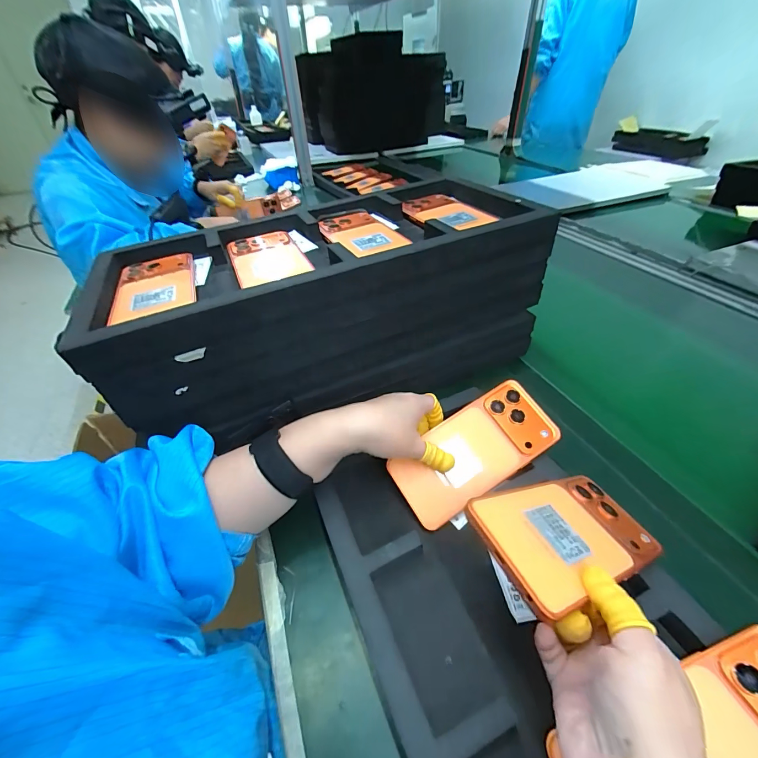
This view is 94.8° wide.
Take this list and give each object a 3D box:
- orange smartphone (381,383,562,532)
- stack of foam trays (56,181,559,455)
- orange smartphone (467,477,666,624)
[{"bbox_3d":[0.094,0.069,0.339,0.163,0.005,0.074,-32,71,-10],"label":"orange smartphone"},{"bbox_3d":[-0.049,-0.097,0.427,0.481,0.166,0.242,-19,49,-18],"label":"stack of foam trays"},{"bbox_3d":[0.134,0.108,0.246,0.156,0.013,0.075,3,36,-31],"label":"orange smartphone"}]

